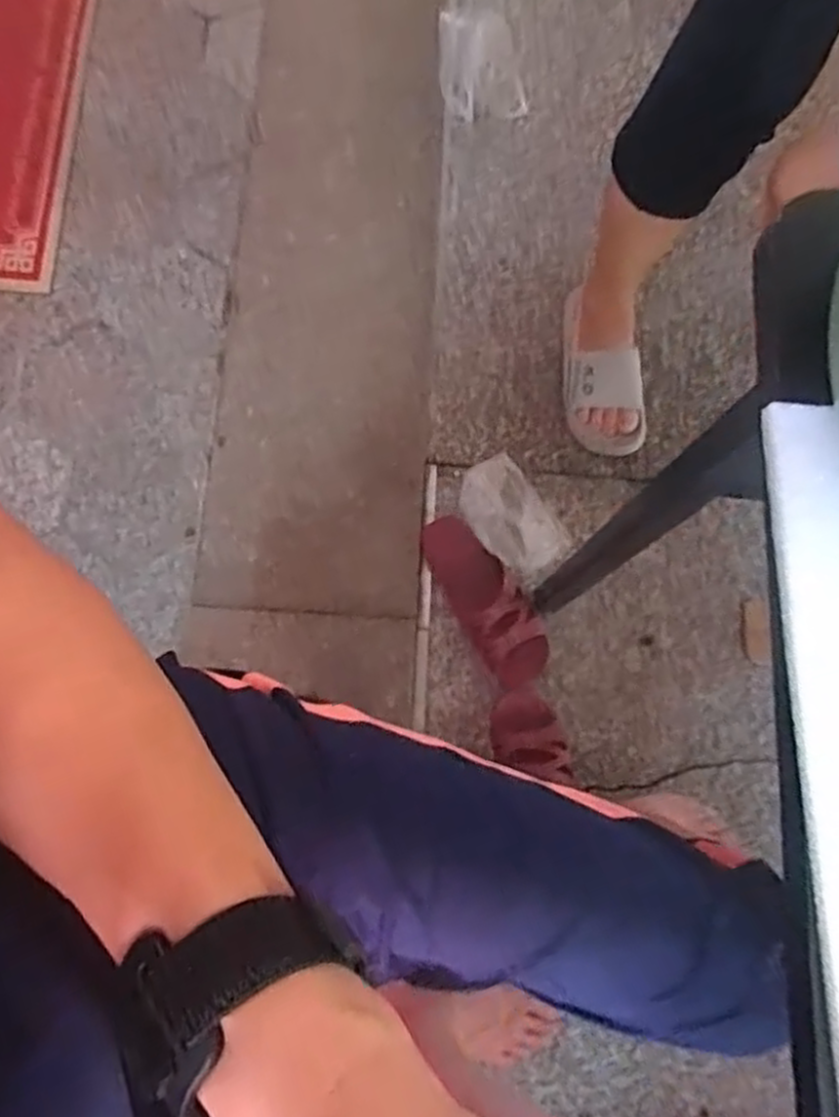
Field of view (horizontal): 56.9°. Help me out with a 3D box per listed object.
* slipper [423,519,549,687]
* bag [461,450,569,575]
[{"bbox_3d":[0.085,0.049,1.009,0.092,0.049,0.245,-30,78,-8],"label":"slipper"},{"bbox_3d":[0.120,-0.056,1.032,0.104,0.055,0.162,-33,79,-9],"label":"bag"}]

